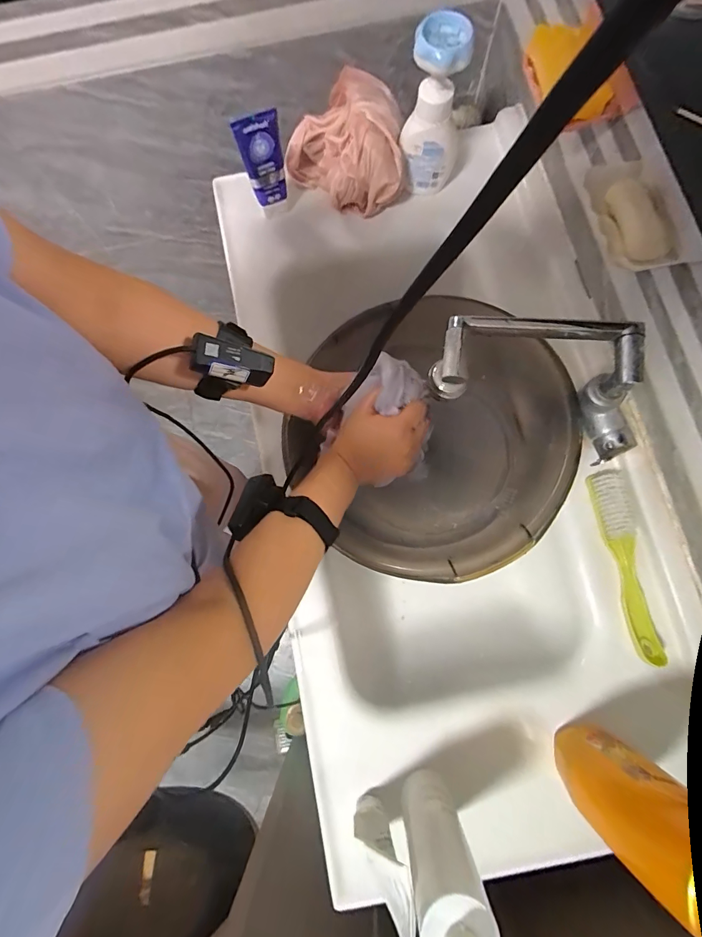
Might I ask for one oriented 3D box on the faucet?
[{"bbox_3d":[0.218,-0.100,0.437,0.244,0.103,0.100,19,79,5],"label":"faucet"}]

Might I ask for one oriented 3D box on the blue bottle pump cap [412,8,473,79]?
[{"bbox_3d":[0.109,-0.503,0.465,0.068,0.033,0.055,4,78,2],"label":"blue bottle pump cap"}]

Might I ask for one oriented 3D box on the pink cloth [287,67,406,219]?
[{"bbox_3d":[-0.008,-0.472,0.576,0.178,0.091,0.152,4,78,2],"label":"pink cloth"}]

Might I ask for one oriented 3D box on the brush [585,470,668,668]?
[{"bbox_3d":[0.346,0.118,0.491,0.037,0.024,0.230,-9,78,-1],"label":"brush"}]

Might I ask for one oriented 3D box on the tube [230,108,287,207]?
[{"bbox_3d":[-0.119,-0.417,0.548,0.055,0.135,0.019,-14,78,-2],"label":"tube"}]

